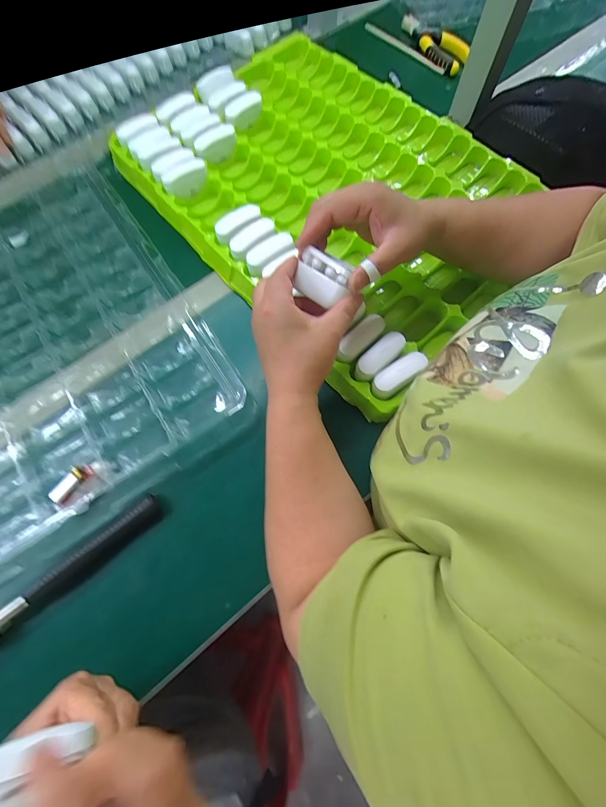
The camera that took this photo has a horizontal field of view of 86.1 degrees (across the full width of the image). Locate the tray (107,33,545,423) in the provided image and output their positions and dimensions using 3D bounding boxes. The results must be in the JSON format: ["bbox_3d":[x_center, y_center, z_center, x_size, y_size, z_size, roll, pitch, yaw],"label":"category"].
[{"bbox_3d":[0.040,-0.311,0.453,0.411,0.069,0.570,-42,76,-12],"label":"tray"}]

